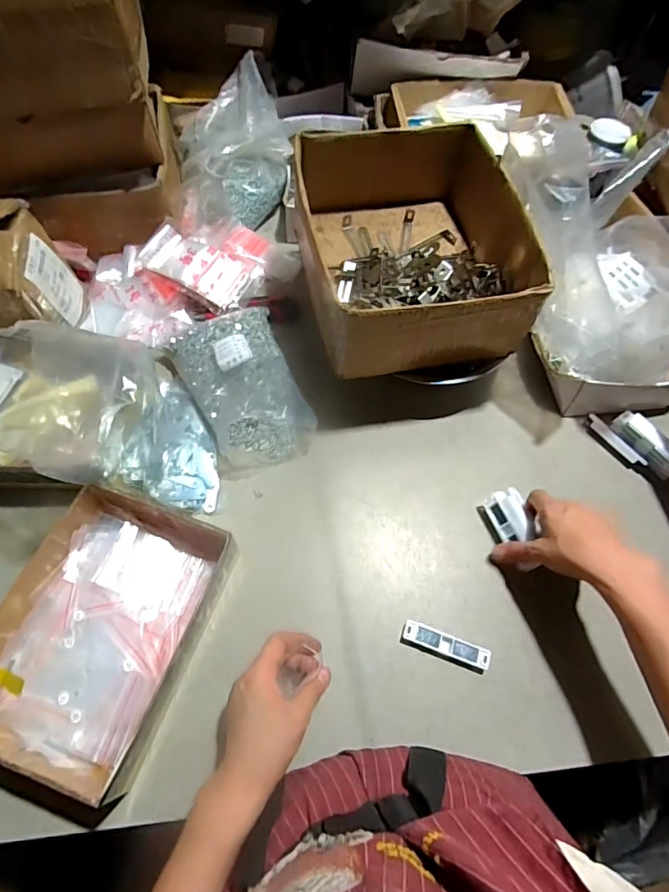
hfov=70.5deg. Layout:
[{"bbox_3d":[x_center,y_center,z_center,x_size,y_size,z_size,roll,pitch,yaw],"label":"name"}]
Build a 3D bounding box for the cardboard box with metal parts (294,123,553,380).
[{"bbox_3d":[0.098,-0.257,0.612,0.243,0.117,0.309,-9,64,-7],"label":"cardboard box with metal parts"}]

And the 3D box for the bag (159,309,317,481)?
[{"bbox_3d":[-0.119,-0.084,0.625,0.146,0.087,0.220,-23,66,-13],"label":"bag"}]

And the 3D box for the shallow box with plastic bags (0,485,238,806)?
[{"bbox_3d":[-0.234,0.188,0.487,0.184,0.073,0.259,19,64,7],"label":"shallow box with plastic bags"}]

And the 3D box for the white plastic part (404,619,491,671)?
[{"bbox_3d":[0.123,0.218,0.520,0.094,0.013,0.022,19,64,7],"label":"white plastic part"}]

